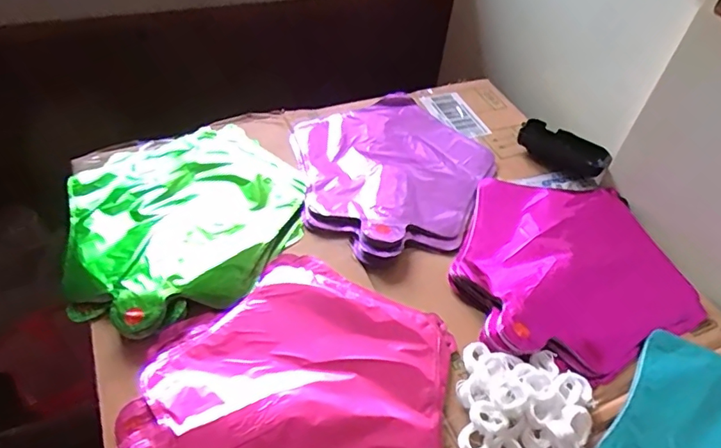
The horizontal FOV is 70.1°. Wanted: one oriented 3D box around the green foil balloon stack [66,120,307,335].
[{"bbox_3d":[-0.178,-0.015,0.522,0.227,0.021,0.247,-19,54,-18],"label":"green foil balloon stack"}]

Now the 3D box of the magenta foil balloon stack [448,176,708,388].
[{"bbox_3d":[0.211,0.034,0.532,0.246,0.036,0.246,-12,52,-13],"label":"magenta foil balloon stack"}]

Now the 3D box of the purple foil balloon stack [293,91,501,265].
[{"bbox_3d":[0.043,-0.067,0.604,0.231,0.029,0.249,-13,52,-14],"label":"purple foil balloon stack"}]

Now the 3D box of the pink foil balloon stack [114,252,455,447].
[{"bbox_3d":[-0.051,0.130,0.411,0.239,0.025,0.244,9,50,4],"label":"pink foil balloon stack"}]

